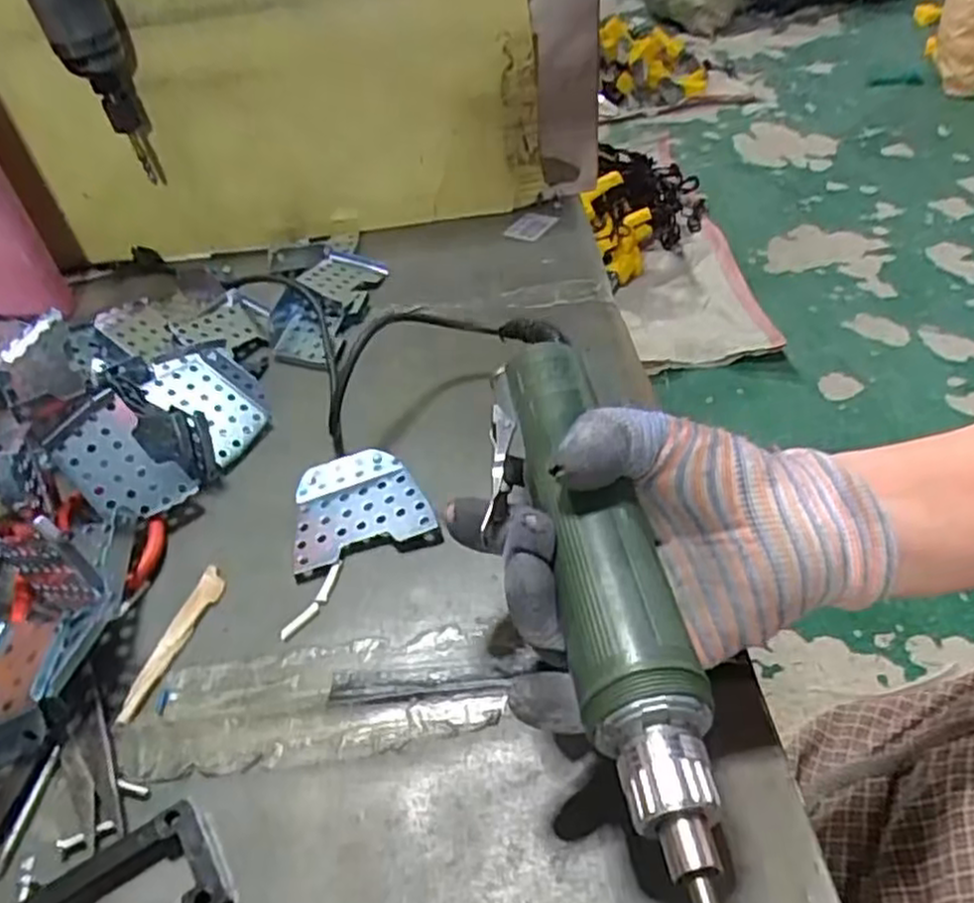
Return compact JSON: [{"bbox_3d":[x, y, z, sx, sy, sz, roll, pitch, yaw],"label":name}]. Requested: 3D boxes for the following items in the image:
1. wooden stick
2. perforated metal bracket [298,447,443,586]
[{"bbox_3d":[-0.141,0.085,0.337,0.013,0.004,0.078,9,46,16],"label":"wooden stick"},{"bbox_3d":[-0.064,0.028,0.373,0.069,0.021,0.057,-15,44,-8],"label":"perforated metal bracket"}]

